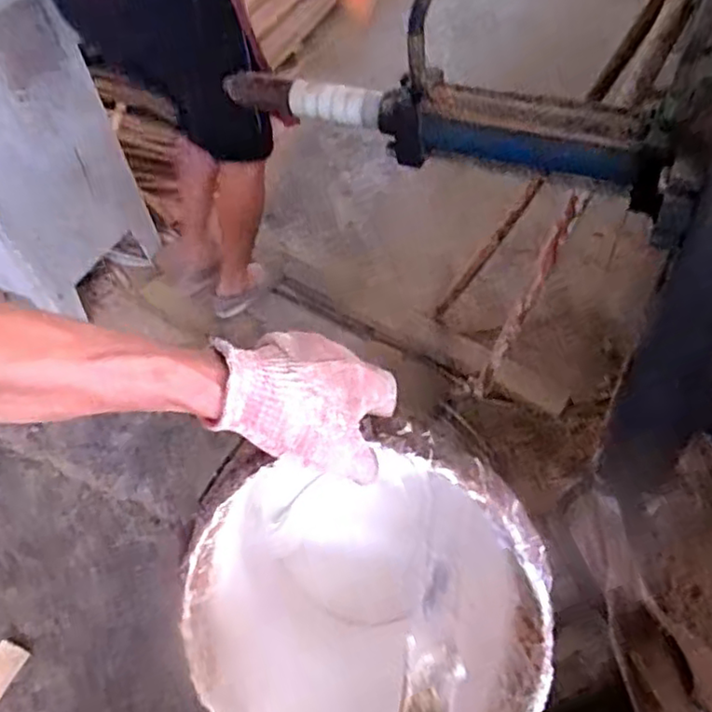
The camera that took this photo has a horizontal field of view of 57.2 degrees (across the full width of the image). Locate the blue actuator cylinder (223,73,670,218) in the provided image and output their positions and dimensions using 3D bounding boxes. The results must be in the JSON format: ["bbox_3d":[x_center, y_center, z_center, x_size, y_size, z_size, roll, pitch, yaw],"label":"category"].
[{"bbox_3d":[0.086,-0.296,0.805,0.575,0.092,0.101,20,56,24],"label":"blue actuator cylinder"}]

